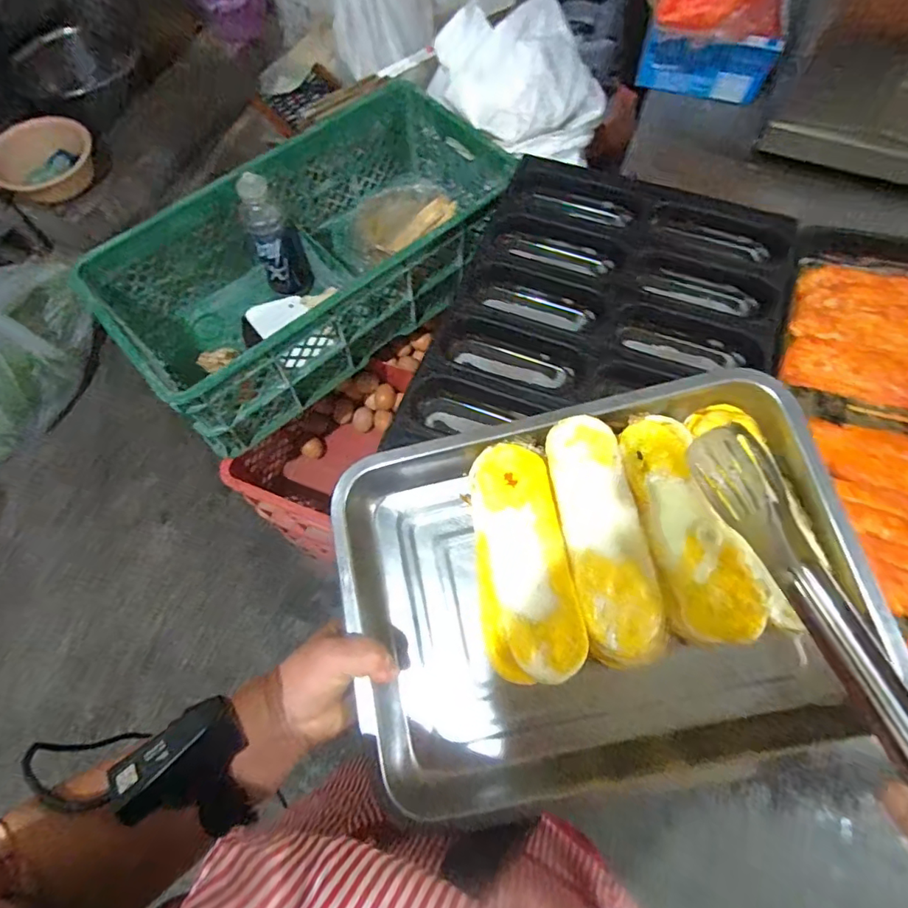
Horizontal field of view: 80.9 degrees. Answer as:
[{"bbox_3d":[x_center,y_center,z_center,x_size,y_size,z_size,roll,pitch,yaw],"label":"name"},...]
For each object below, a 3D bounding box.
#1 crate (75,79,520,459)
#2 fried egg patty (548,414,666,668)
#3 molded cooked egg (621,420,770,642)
[{"bbox_3d":[-0.223,-0.336,0.915,0.664,0.187,0.361,-37,71,-14],"label":"crate"},{"bbox_3d":[0.100,0.052,0.355,0.050,0.019,0.163,-8,67,-2],"label":"fried egg patty"},{"bbox_3d":[0.157,0.047,0.359,0.058,0.014,0.152,-10,67,-4],"label":"molded cooked egg"}]

